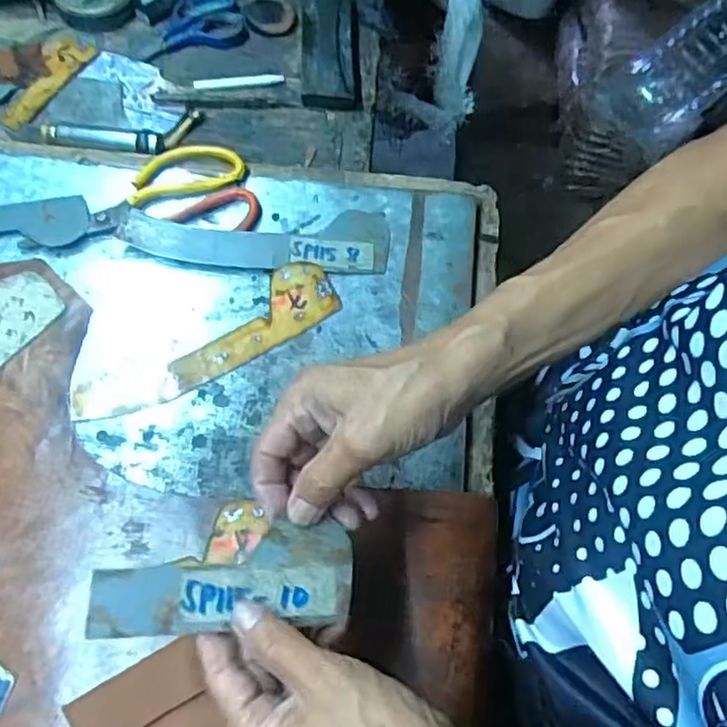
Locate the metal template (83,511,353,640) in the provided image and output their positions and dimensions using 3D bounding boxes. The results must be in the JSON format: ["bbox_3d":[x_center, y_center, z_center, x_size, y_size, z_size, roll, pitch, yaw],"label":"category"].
[{"bbox_3d":[-0.069,0.108,0.338,0.128,0.004,0.051,4,66,-16],"label":"metal template"}]

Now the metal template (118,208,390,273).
[{"bbox_3d":[-0.085,-0.099,0.526,0.209,0.007,0.053,1,66,-3],"label":"metal template"}]

